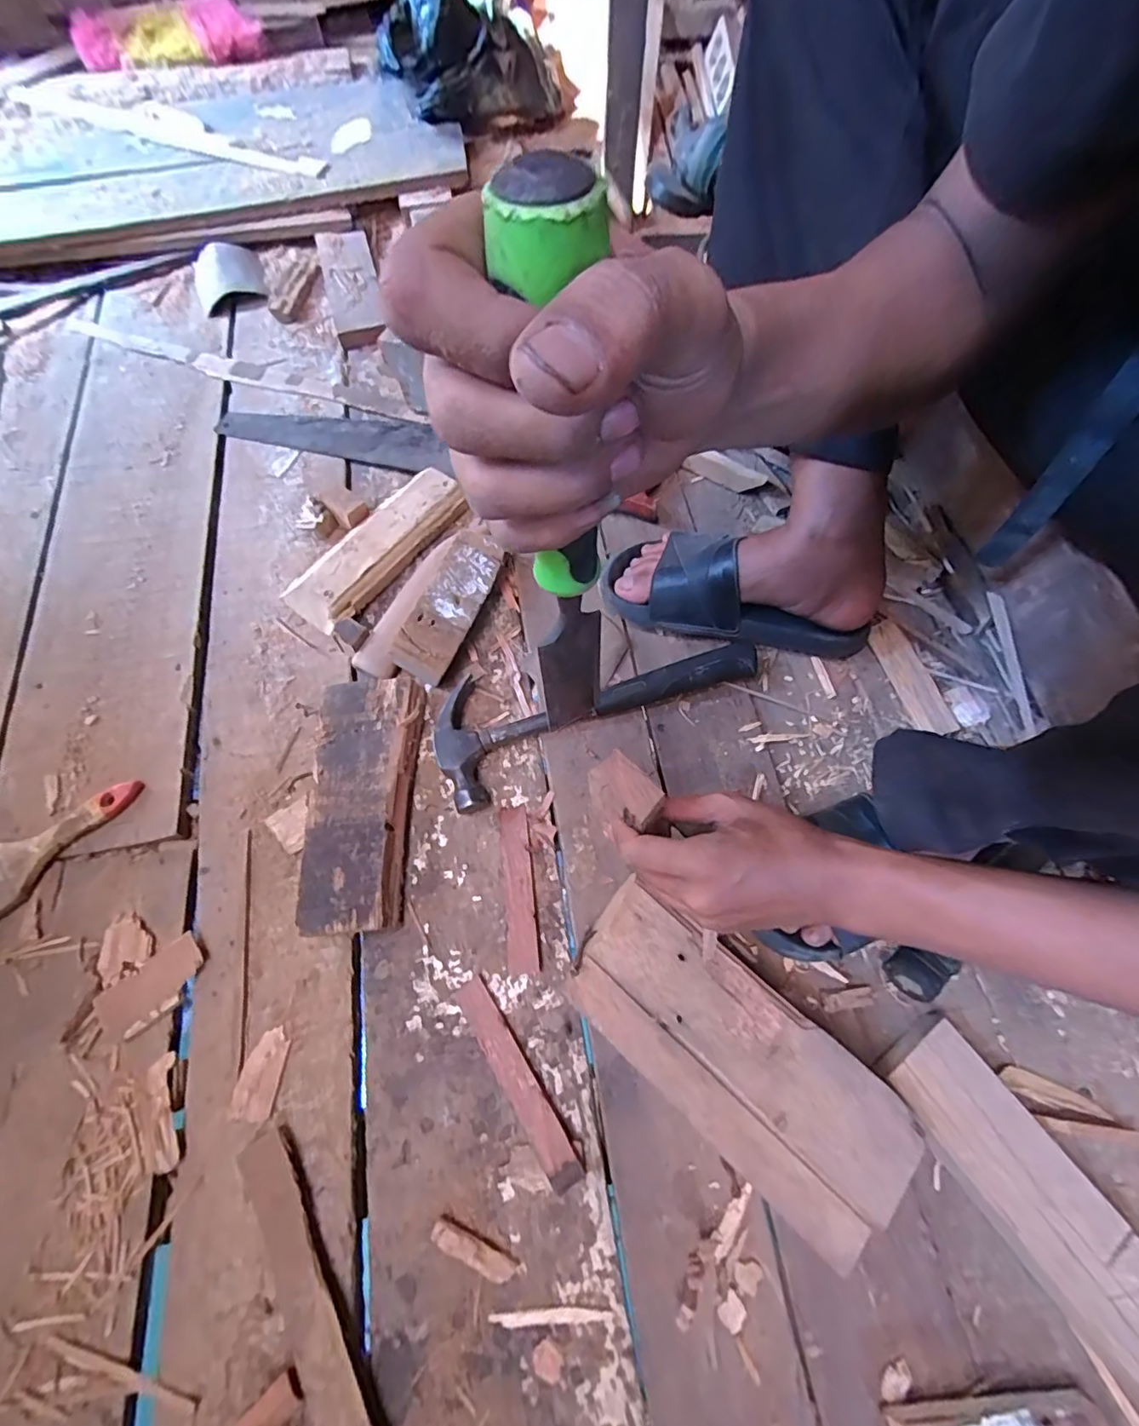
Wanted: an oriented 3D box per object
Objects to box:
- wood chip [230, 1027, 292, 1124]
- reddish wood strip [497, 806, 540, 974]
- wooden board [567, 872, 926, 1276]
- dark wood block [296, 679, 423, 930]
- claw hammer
[{"bbox_3d":[-0.239,0.279,0.423,0.030,0.004,0.060,6,67,2],"label":"wood chip"},{"bbox_3d":[-0.044,0.147,0.468,0.024,0.006,0.138,-5,62,-7],"label":"reddish wood strip"},{"bbox_3d":[0.113,0.236,0.384,0.243,0.021,0.104,40,75,17],"label":"wooden board"},{"bbox_3d":[-0.183,0.076,0.489,0.085,0.039,0.221,0,67,0],"label":"dark wood block"},{"bbox_3d":[0.022,-0.023,0.534,0.317,0.028,0.114,-24,69,-10],"label":"claw hammer"}]

